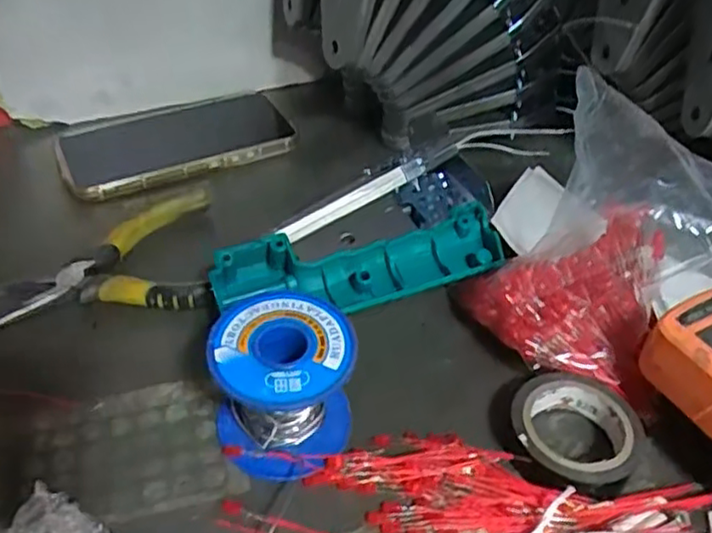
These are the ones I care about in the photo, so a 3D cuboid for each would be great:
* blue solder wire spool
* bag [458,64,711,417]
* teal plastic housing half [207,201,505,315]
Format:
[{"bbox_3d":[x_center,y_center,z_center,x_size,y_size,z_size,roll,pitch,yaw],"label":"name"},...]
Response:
[{"bbox_3d":[-0.033,0.055,0.301,0.062,0.062,0.058,3,43,-2],"label":"blue solder wire spool"},{"bbox_3d":[0.137,-0.009,0.336,0.111,0.109,0.114,-27,52,-30],"label":"bag"},{"bbox_3d":[0.005,0.004,0.371,0.167,0.035,0.051,-10,45,-13],"label":"teal plastic housing half"}]

